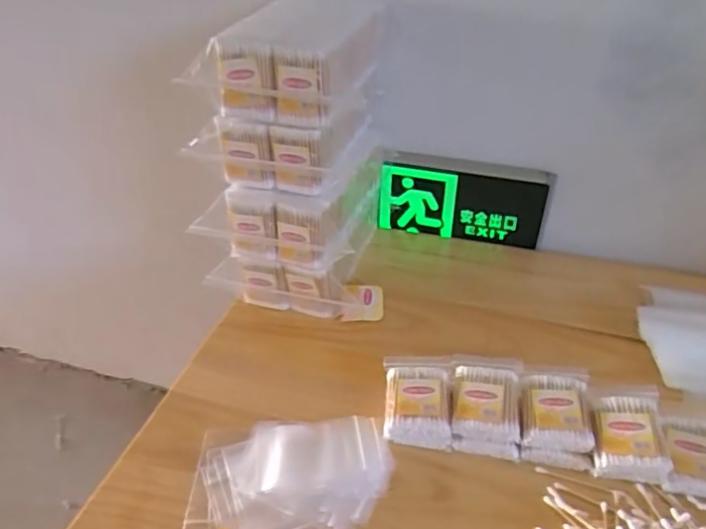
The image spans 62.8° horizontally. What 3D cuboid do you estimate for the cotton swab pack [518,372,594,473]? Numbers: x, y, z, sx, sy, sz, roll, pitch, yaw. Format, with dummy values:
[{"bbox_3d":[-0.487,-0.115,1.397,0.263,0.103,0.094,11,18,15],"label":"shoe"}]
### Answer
[{"bbox_3d":[0.182,0.137,0.526,0.058,0.037,0.092,6,38,11],"label":"cotton swab pack"}]

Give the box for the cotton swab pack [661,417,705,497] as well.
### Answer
[{"bbox_3d":[0.288,0.161,0.485,0.053,0.018,0.066,7,38,12],"label":"cotton swab pack"}]

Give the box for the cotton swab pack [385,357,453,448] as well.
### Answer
[{"bbox_3d":[0.061,0.126,0.547,0.061,0.035,0.095,1,37,6],"label":"cotton swab pack"}]

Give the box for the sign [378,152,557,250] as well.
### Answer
[{"bbox_3d":[0.143,-0.079,0.758,0.214,0.115,0.022,7,38,13],"label":"sign"}]

